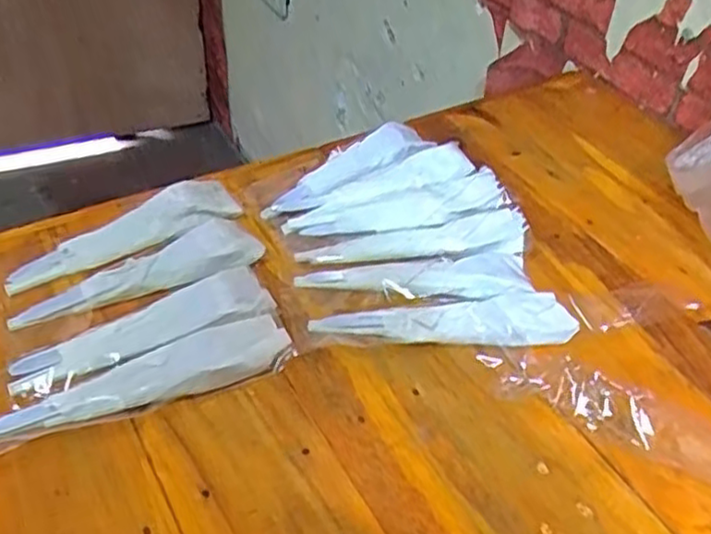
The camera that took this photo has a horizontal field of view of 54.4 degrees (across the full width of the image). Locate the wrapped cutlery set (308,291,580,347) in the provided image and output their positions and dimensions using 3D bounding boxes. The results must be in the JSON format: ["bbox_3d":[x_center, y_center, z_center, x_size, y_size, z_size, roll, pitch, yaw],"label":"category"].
[{"bbox_3d":[0.055,0.036,0.419,0.155,0.018,0.034,-2,46,-8],"label":"wrapped cutlery set"}]

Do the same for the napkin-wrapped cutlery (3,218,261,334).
[{"bbox_3d":[-0.131,0.008,0.426,0.148,0.015,0.041,-25,53,-27],"label":"napkin-wrapped cutlery"}]

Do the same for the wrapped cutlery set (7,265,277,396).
[{"bbox_3d":[-0.119,0.037,0.400,0.148,0.015,0.040,-23,52,-25],"label":"wrapped cutlery set"}]

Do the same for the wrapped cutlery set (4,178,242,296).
[{"bbox_3d":[-0.151,-0.022,0.452,0.149,0.019,0.035,-24,53,-26],"label":"wrapped cutlery set"}]

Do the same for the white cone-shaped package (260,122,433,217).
[{"bbox_3d":[-0.009,-0.075,0.516,0.142,0.020,0.040,-24,53,-26],"label":"white cone-shaped package"}]

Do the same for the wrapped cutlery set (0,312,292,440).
[{"bbox_3d":[-0.115,0.063,0.376,0.162,0.019,0.032,-19,50,-22],"label":"wrapped cutlery set"}]

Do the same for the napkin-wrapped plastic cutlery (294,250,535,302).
[{"bbox_3d":[0.039,0.009,0.442,0.145,0.015,0.042,-2,46,-8],"label":"napkin-wrapped plastic cutlery"}]

